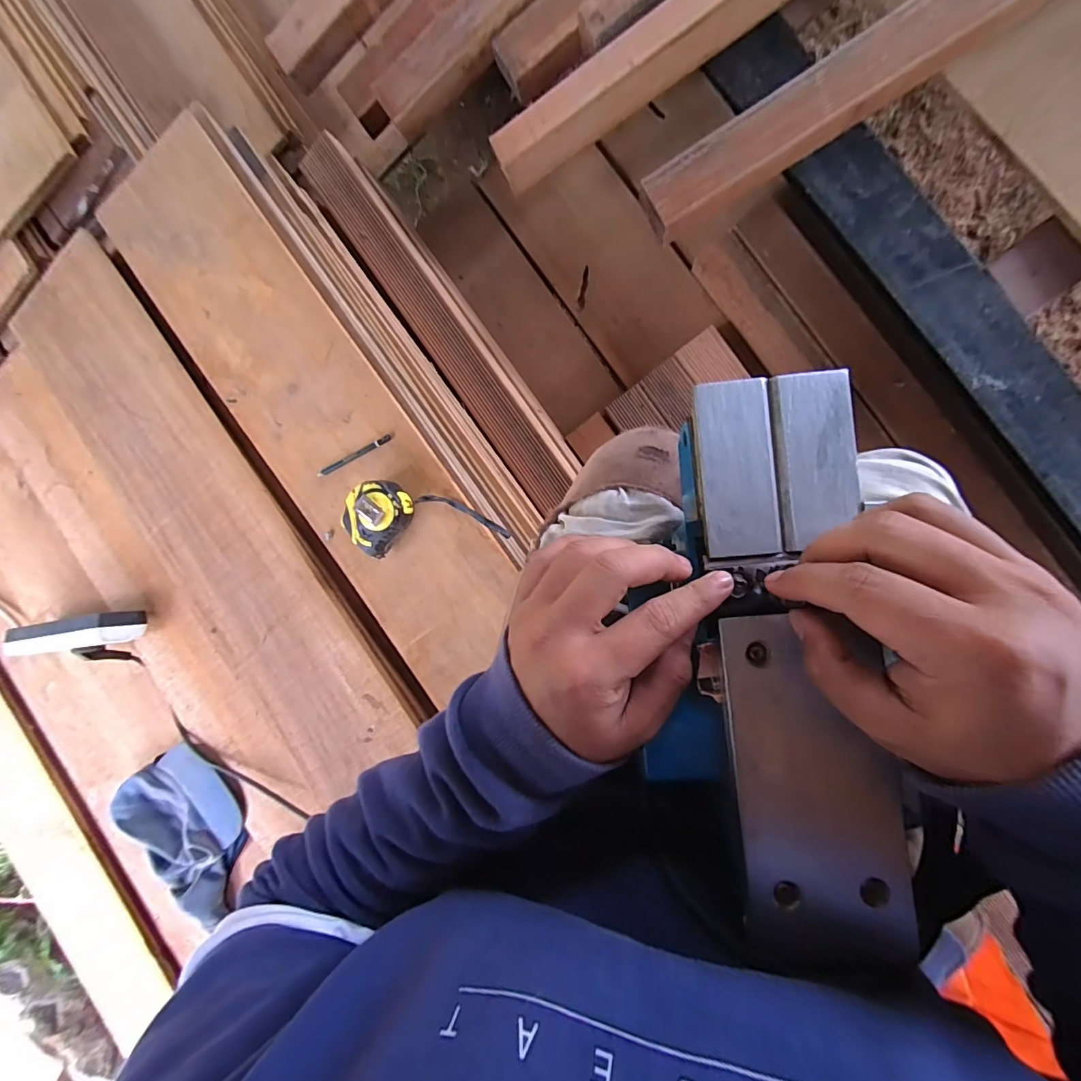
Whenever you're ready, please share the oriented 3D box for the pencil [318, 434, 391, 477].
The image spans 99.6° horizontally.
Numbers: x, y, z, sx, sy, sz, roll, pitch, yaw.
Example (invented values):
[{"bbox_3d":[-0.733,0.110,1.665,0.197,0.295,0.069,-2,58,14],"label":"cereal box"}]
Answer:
[{"bbox_3d":[-0.226,-0.103,0.556,0.105,0.010,0.009,-24,90,13],"label":"pencil"}]

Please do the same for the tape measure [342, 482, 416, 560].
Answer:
[{"bbox_3d":[-0.187,-0.029,0.535,0.082,0.048,0.072,-43,86,12],"label":"tape measure"}]

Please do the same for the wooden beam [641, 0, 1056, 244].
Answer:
[{"bbox_3d":[0.608,-0.663,0.488,1.076,0.039,0.086,-29,89,13],"label":"wooden beam"}]

